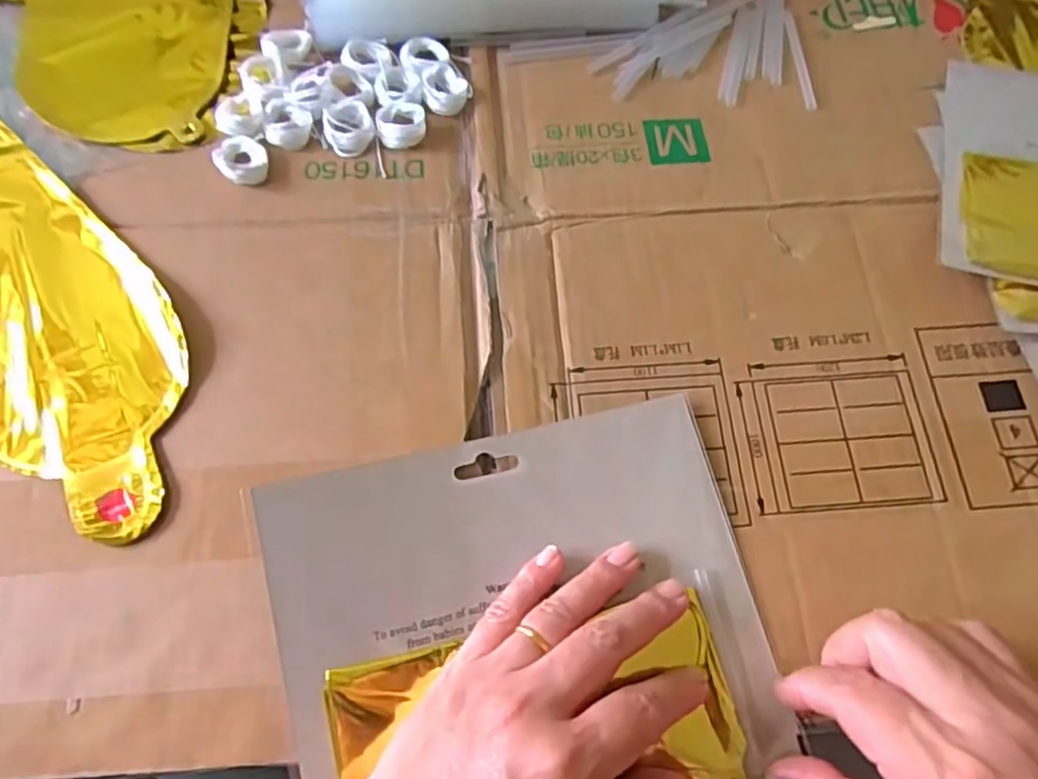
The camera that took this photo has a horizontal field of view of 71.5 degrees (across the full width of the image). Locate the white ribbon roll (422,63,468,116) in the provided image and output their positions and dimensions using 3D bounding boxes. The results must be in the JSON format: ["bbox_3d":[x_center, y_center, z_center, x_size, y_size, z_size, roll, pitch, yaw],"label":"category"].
[{"bbox_3d":[-0.042,-0.171,0.409,0.024,0.006,0.034,-10,67,-4],"label":"white ribbon roll"}]

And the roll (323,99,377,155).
[{"bbox_3d":[-0.092,-0.145,0.393,0.026,0.007,0.033,-12,67,-5],"label":"roll"}]

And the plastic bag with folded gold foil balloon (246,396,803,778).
[{"bbox_3d":[0.002,0.092,0.294,0.195,0.027,0.150,-13,67,-6],"label":"plastic bag with folded gold foil balloon"}]

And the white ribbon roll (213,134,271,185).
[{"bbox_3d":[-0.146,-0.122,0.379,0.025,0.011,0.029,-10,67,-4],"label":"white ribbon roll"}]

